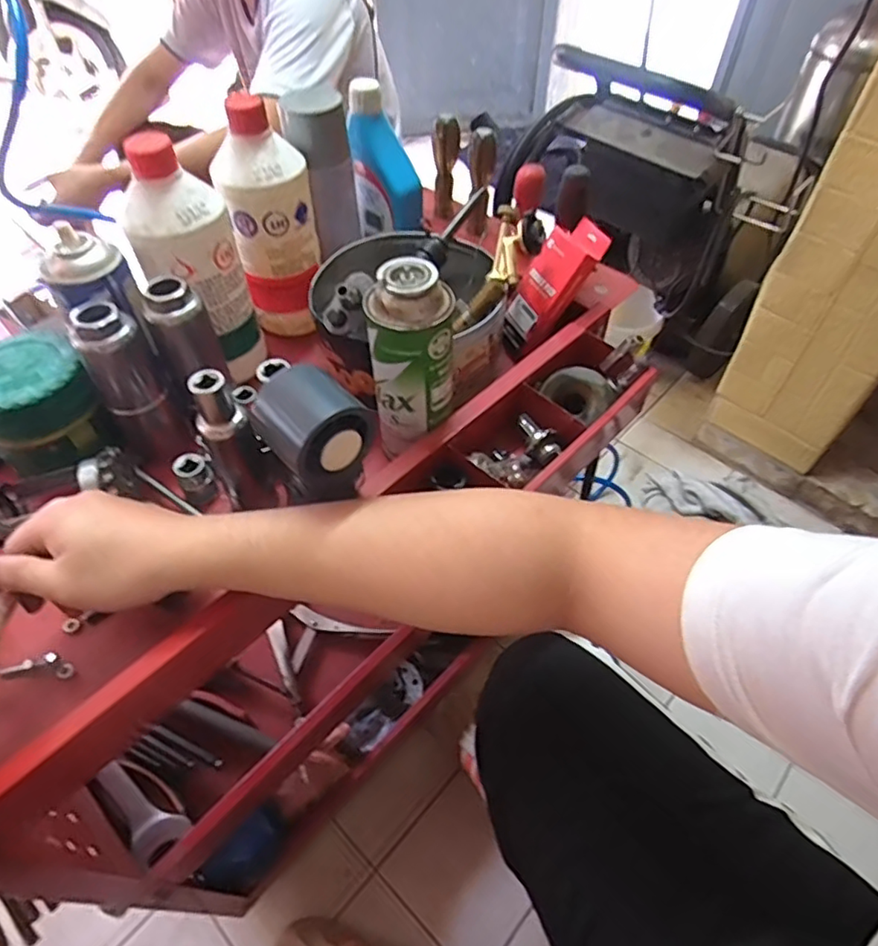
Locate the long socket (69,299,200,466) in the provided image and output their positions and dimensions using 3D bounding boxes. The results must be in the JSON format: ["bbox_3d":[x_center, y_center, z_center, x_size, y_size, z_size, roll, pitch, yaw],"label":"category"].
[{"bbox_3d":[-0.257,-0.073,0.498,0.052,0.142,0.043,-35,59,-24],"label":"long socket"}]

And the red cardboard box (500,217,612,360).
[{"bbox_3d":[0.111,-0.185,0.596,0.028,0.141,0.057,5,38,-48],"label":"red cardboard box"}]

